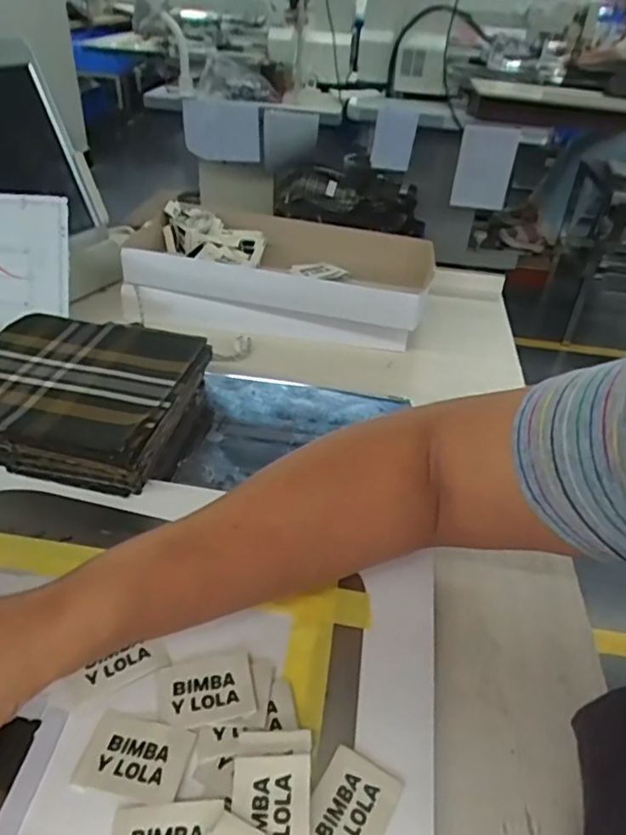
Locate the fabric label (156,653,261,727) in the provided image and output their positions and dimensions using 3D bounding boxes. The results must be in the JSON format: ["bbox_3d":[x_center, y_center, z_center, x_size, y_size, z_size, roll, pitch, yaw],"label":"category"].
[{"bbox_3d":[-0.055,0.139,0.306,0.049,0.004,0.033,-5,37,-8],"label":"fabric label"}]

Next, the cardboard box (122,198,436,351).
[{"bbox_3d":[-0.031,-0.167,0.672,0.313,0.072,0.207,9,38,6],"label":"cardboard box"}]

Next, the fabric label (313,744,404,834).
[{"bbox_3d":[0.016,0.177,0.269,0.034,0.005,0.050,21,40,21],"label":"fabric label"}]

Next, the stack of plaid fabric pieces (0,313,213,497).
[{"bbox_3d":[-0.184,-0.022,0.468,0.172,0.045,0.156,10,38,8],"label":"stack of plaid fabric pieces"}]

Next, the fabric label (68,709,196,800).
[{"bbox_3d":[-0.083,0.159,0.280,0.048,0.004,0.034,8,37,10],"label":"fabric label"}]

